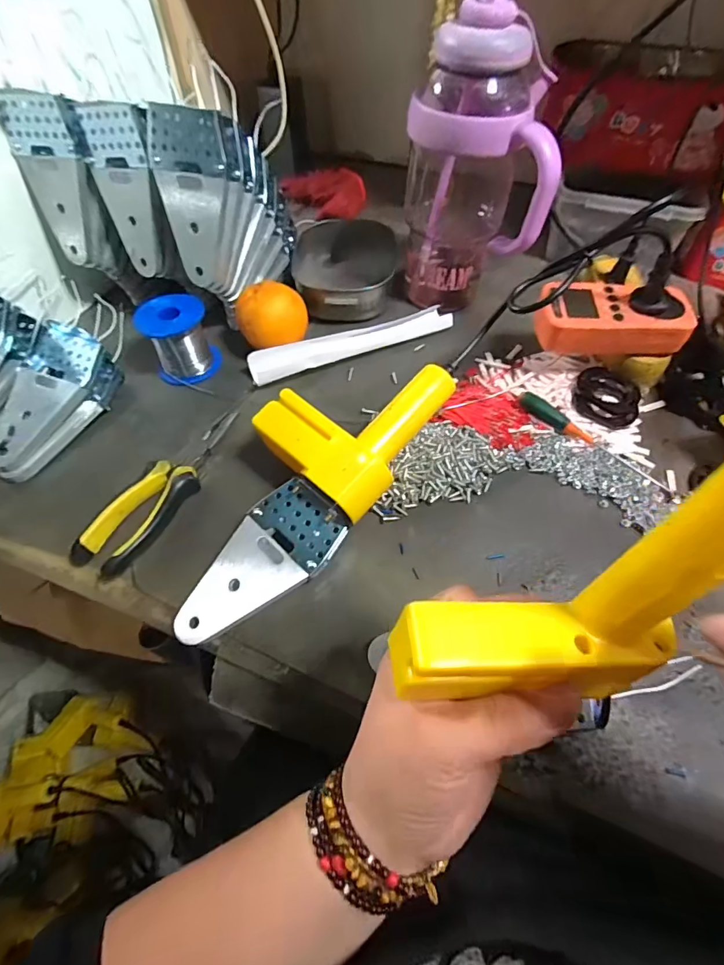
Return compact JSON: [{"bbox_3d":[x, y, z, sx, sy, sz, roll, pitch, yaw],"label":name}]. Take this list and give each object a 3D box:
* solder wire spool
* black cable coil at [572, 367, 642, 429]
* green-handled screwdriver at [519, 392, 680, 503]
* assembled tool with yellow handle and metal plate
[{"bbox_3d":[-0.187,-0.146,0.457,0.066,0.065,0.066,-22,59,-13],"label":"solder wire spool"},{"bbox_3d":[0.233,-0.081,0.422,0.058,0.011,0.062,-1,56,1],"label":"black cable coil"},{"bbox_3d":[0.208,-0.037,0.392,0.153,0.017,0.017,36,64,22],"label":"green-handled screwdriver"},{"bbox_3d":[-0.045,-0.002,0.350,0.113,0.056,0.277,35,64,22],"label":"assembled tool with yellow handle and metal plate"}]

